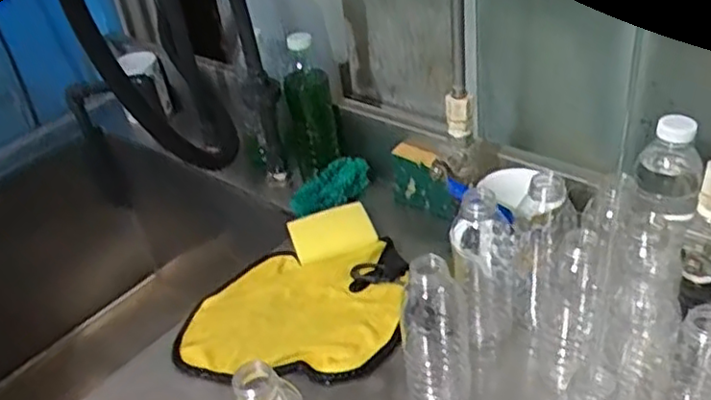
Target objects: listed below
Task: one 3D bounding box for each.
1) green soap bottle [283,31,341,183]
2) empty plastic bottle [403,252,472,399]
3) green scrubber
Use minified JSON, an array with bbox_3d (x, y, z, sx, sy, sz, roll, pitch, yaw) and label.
[{"bbox_3d":[-0.062,-0.130,0.929,0.065,0.186,0.054,-9,36,-2],"label":"green soap bottle"},{"bbox_3d":[0.072,0.117,0.614,0.056,0.164,0.068,-3,36,6],"label":"empty plastic bottle"},{"bbox_3d":[-0.035,-0.020,0.916,0.062,0.026,0.121,24,46,36],"label":"green scrubber"}]

